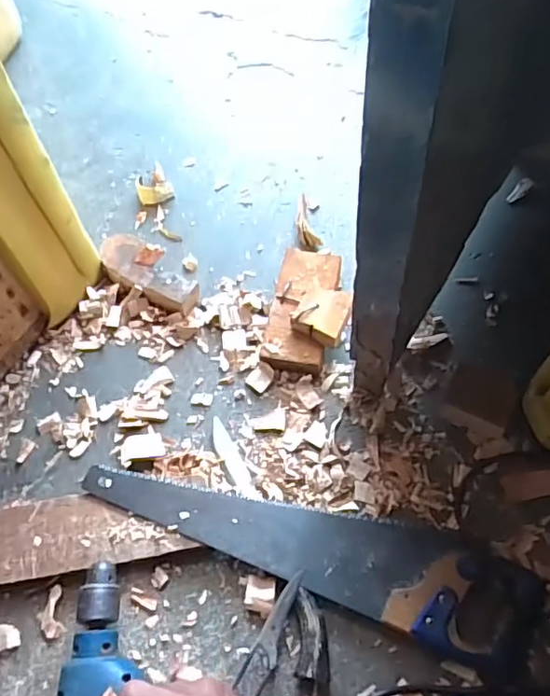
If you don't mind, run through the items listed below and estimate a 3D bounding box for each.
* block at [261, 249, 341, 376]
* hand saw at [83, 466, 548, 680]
[{"bbox_3d":[0.036,-0.051,0.740,0.081,0.039,0.178,9,60,10],"label":"block"},{"bbox_3d":[0.033,0.202,0.611,0.485,0.028,0.108,17,62,14],"label":"hand saw"}]

